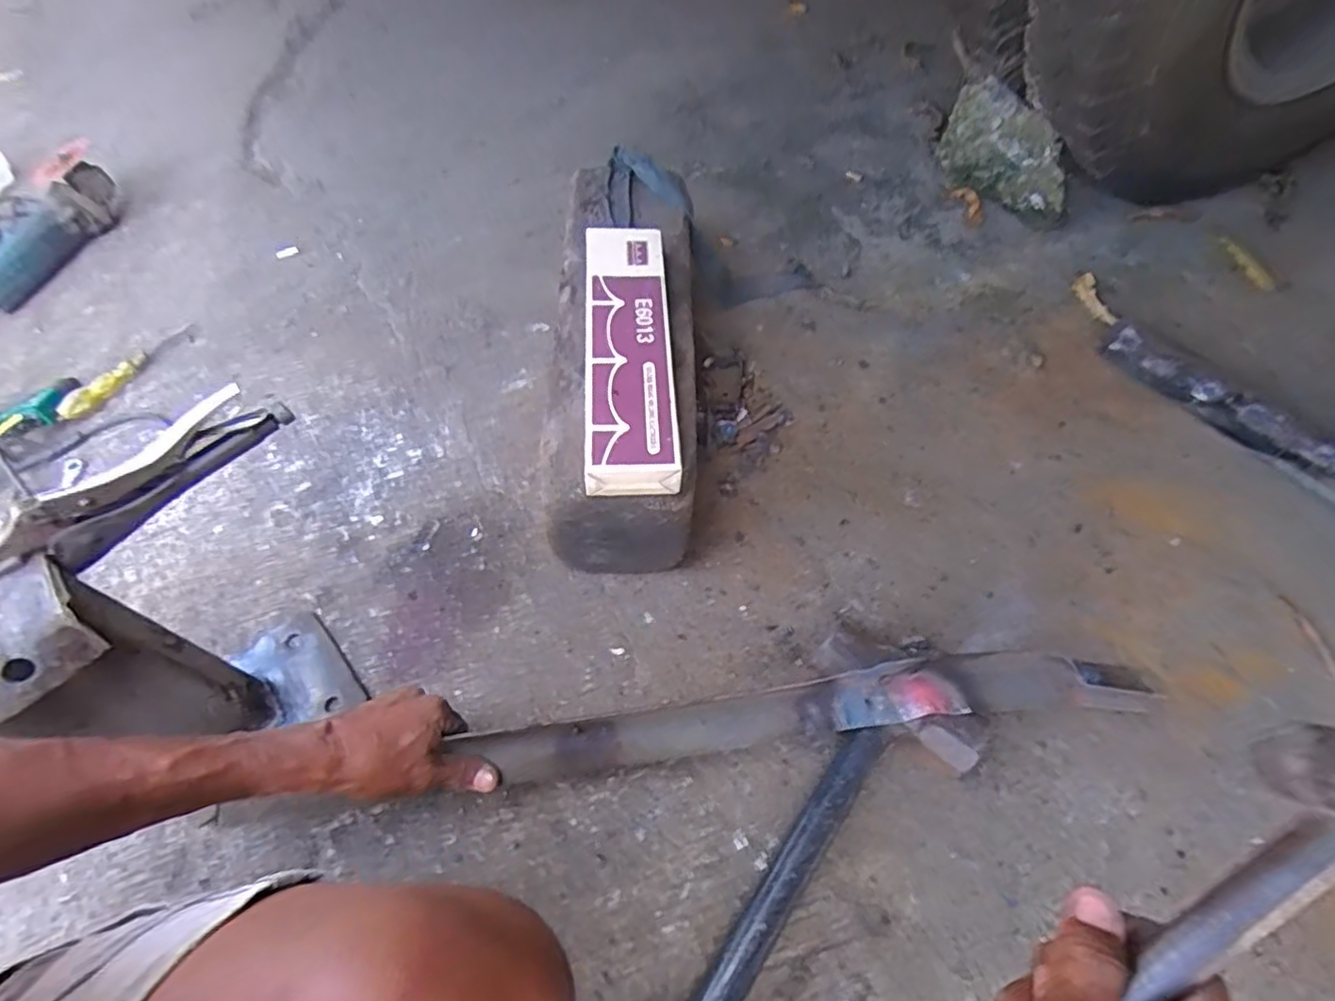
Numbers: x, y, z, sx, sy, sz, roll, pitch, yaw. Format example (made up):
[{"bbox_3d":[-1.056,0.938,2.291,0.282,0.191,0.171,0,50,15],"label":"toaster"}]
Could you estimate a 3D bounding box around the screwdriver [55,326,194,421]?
[{"bbox_3d":[-0.701,-0.167,0.844,0.037,0.028,0.181,31,62,18],"label":"screwdriver"}]

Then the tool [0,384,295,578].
[{"bbox_3d":[-0.374,-0.012,0.462,0.208,0.059,0.019,-39,65,-23],"label":"tool"}]

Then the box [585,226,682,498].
[{"bbox_3d":[-0.038,-0.148,0.622,0.078,0.040,0.304,-3,57,-3],"label":"box"}]

